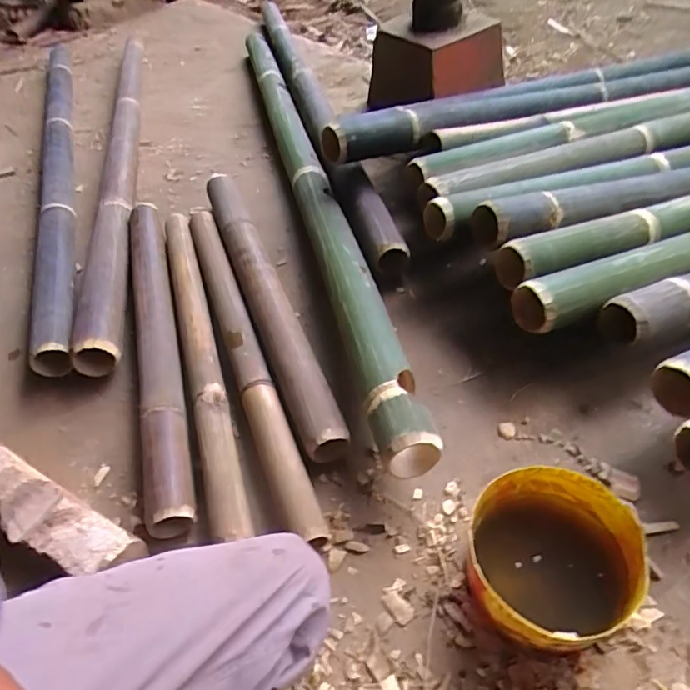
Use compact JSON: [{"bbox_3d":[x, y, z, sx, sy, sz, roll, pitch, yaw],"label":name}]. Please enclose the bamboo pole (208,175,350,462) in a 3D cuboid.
[{"bbox_3d":[-0.134,-0.089,0.837,0.068,0.062,0.634,-20,50,-7],"label":"bamboo pole"}]

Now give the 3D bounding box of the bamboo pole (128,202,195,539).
[{"bbox_3d":[-0.293,-0.024,0.800,0.068,0.067,0.647,-18,50,-5],"label":"bamboo pole"}]

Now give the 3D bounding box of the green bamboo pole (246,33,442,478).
[{"bbox_3d":[-0.083,-0.347,0.981,0.070,0.052,1.316,-16,49,-3],"label":"green bamboo pole"}]

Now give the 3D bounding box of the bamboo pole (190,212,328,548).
[{"bbox_3d":[-0.157,-0.006,0.775,0.050,0.052,0.656,-21,50,-8],"label":"bamboo pole"}]

